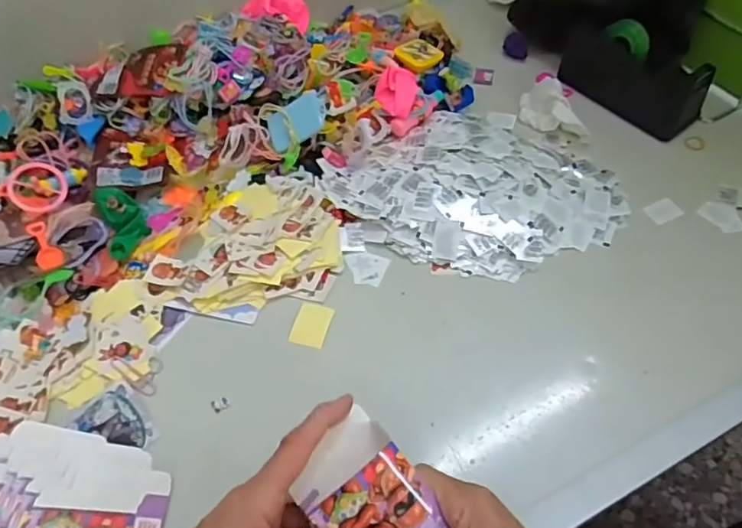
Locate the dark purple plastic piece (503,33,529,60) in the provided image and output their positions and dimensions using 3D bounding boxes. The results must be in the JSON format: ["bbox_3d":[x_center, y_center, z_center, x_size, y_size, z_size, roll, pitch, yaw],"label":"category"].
[{"bbox_3d":[0.177,-0.266,0.675,0.030,0.022,0.020,13,57,12],"label":"dark purple plastic piece"}]

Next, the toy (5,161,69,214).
[{"bbox_3d":[-0.323,-0.073,0.539,0.051,0.014,0.049,3,83,-24],"label":"toy"}]

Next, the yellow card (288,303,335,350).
[{"bbox_3d":[-0.051,0.053,0.482,0.030,0.004,0.039,11,56,11],"label":"yellow card"}]

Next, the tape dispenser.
[{"bbox_3d":[0.279,-0.206,0.596,0.047,0.074,0.154,-39,62,-22],"label":"tape dispenser"}]

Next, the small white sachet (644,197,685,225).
[{"bbox_3d":[0.284,-0.051,0.537,0.033,0.005,0.024,-22,57,-12],"label":"small white sachet"}]

